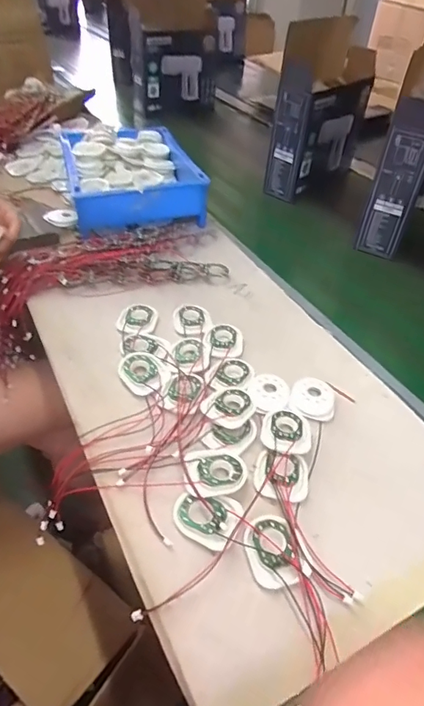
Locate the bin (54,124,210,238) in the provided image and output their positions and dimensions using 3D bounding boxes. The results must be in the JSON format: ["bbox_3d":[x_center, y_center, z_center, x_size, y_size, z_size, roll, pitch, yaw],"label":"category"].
[{"bbox_3d":[-0.152,-0.320,0.834,0.207,0.091,0.298,-10,45,-15],"label":"bin"}]

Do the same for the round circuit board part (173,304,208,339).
[{"bbox_3d":[-0.028,-0.042,0.593,0.044,0.005,0.070,6,43,2],"label":"round circuit board part"}]

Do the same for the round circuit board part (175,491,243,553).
[{"bbox_3d":[-0.004,0.141,0.394,0.056,0.010,0.047,21,45,18],"label":"round circuit board part"}]

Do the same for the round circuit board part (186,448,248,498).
[{"bbox_3d":[0.004,0.108,0.421,0.059,0.007,0.047,-11,45,-16],"label":"round circuit board part"}]

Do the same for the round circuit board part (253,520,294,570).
[{"bbox_3d":[0.052,0.159,0.380,0.031,0.004,0.039,-8,44,-13],"label":"round circuit board part"}]

